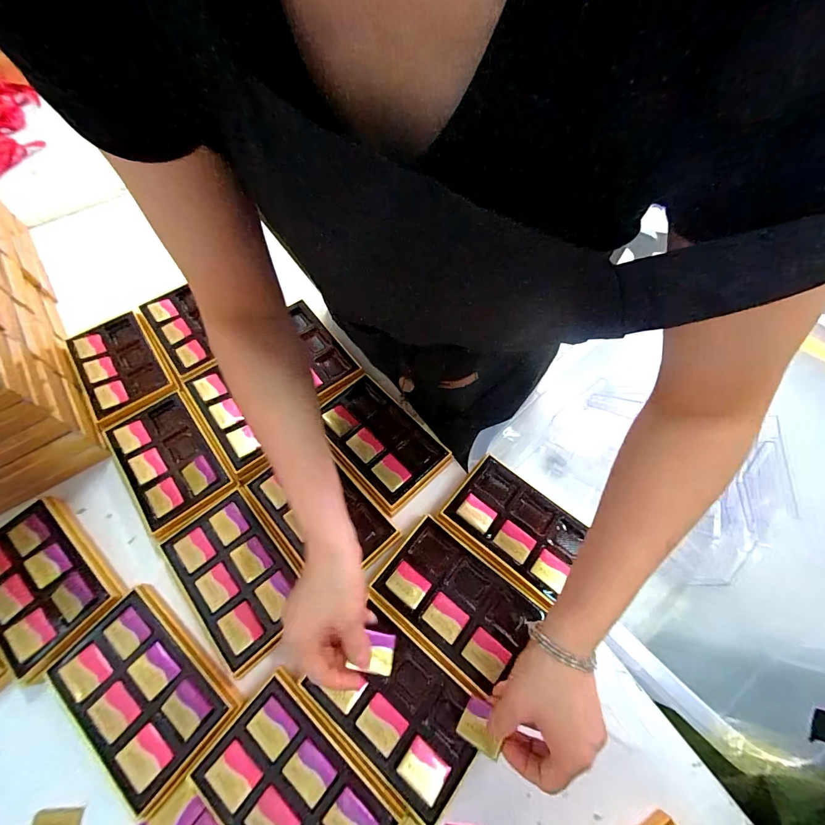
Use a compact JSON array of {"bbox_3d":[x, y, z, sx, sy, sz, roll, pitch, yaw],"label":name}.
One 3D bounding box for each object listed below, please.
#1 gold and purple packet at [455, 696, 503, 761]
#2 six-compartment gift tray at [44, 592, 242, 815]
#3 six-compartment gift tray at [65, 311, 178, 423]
[{"bbox_3d":[0.060,0.269,0.340,0.039,0.006,0.033,1,34,38],"label":"gold and purple packet"},{"bbox_3d":[-0.256,0.263,0.382,0.166,0.036,0.109,38,69,18],"label":"six-compartment gift tray"},{"bbox_3d":[-0.407,-0.068,0.543,0.103,0.017,0.161,-33,67,-15],"label":"six-compartment gift tray"}]

